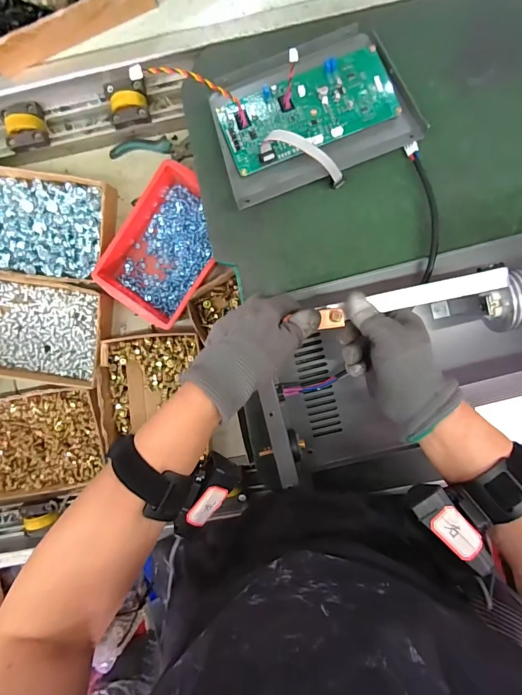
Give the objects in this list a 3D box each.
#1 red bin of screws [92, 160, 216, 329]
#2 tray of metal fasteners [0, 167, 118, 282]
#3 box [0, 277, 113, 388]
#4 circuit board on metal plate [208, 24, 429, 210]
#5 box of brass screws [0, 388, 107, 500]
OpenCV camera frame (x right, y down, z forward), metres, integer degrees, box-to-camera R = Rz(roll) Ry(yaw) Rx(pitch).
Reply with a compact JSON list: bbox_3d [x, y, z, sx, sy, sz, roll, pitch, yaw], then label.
[{"bbox_3d":[-0.132,-0.142,0.536,0.140,0.055,0.200,36,95,-1],"label":"red bin of screws"},{"bbox_3d":[-0.327,-0.179,0.544,0.223,0.038,0.148,10,95,1],"label":"tray of metal fasteners"},{"bbox_3d":[-0.344,-0.022,0.563,0.222,0.041,0.154,8,95,2],"label":"box"},{"bbox_3d":[0.059,-0.274,0.432,0.224,0.059,0.154,-18,94,4],"label":"circuit board on metal plate"},{"bbox_3d":[-0.350,0.149,0.573,0.213,0.039,0.158,-11,94,3],"label":"box of brass screws"}]

